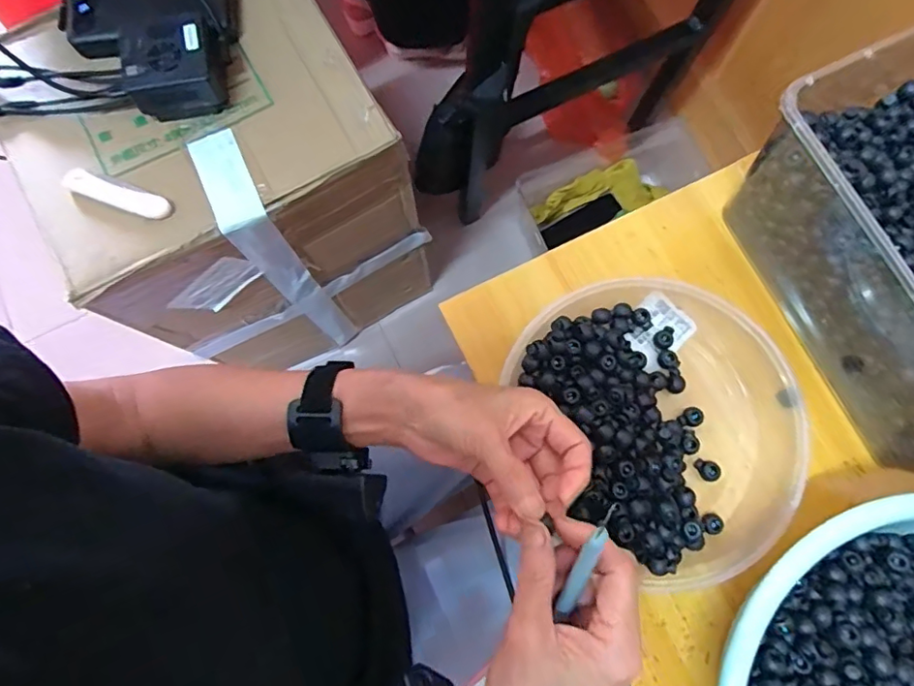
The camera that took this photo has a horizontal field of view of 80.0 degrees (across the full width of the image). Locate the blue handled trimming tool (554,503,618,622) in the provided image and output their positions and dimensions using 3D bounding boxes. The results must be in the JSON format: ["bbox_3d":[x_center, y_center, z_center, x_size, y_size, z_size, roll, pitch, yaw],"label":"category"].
[{"bbox_3d":[0.064,0.110,0.271,0.009,0.005,0.082,17,121,5],"label":"blue handled trimming tool"}]

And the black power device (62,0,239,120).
[{"bbox_3d":[-0.290,-0.286,0.518,0.159,0.061,0.146,-14,79,-1],"label":"black power device"}]

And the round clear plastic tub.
[{"bbox_3d":[0.172,0.056,0.427,0.203,0.053,0.221,0,79,1],"label":"round clear plastic tub"}]

